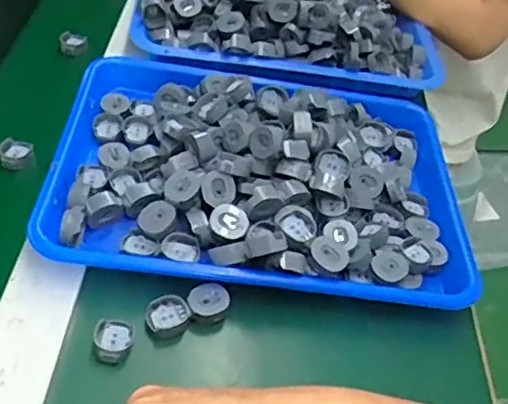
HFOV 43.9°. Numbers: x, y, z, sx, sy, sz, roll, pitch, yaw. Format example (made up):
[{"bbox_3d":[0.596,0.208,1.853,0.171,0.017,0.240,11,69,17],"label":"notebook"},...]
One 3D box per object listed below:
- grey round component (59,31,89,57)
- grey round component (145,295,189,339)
[{"bbox_3d":[-0.191,-0.169,0.666,0.028,0.013,0.026,6,45,-6],"label":"grey round component"},{"bbox_3d":[-0.060,0.079,0.438,0.028,0.014,0.027,6,45,-6],"label":"grey round component"}]

